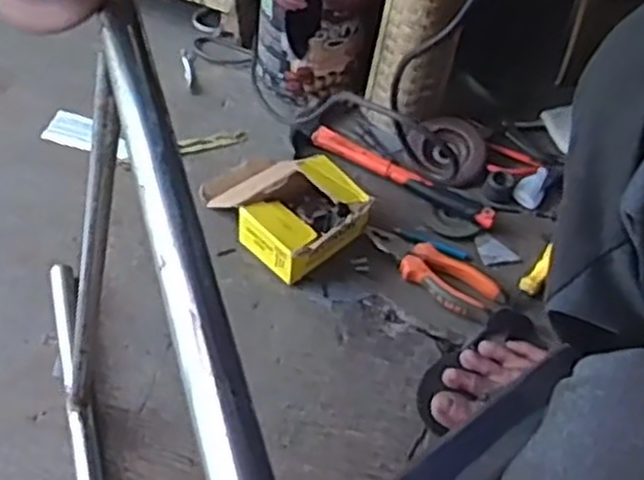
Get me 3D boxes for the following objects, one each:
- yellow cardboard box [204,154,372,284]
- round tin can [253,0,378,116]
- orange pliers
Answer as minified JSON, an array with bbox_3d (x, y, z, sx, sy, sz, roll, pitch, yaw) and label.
[{"bbox_3d":[-0.040,-0.045,0.833,0.119,0.057,0.163,-34,62,-27],"label":"yellow cardboard box"},{"bbox_3d":[-0.007,-0.266,0.954,0.138,0.153,0.156,6,52,0],"label":"round tin can"},{"bbox_3d":[0.114,0.028,0.810,0.151,0.013,0.055,32,56,19],"label":"orange pliers"}]

